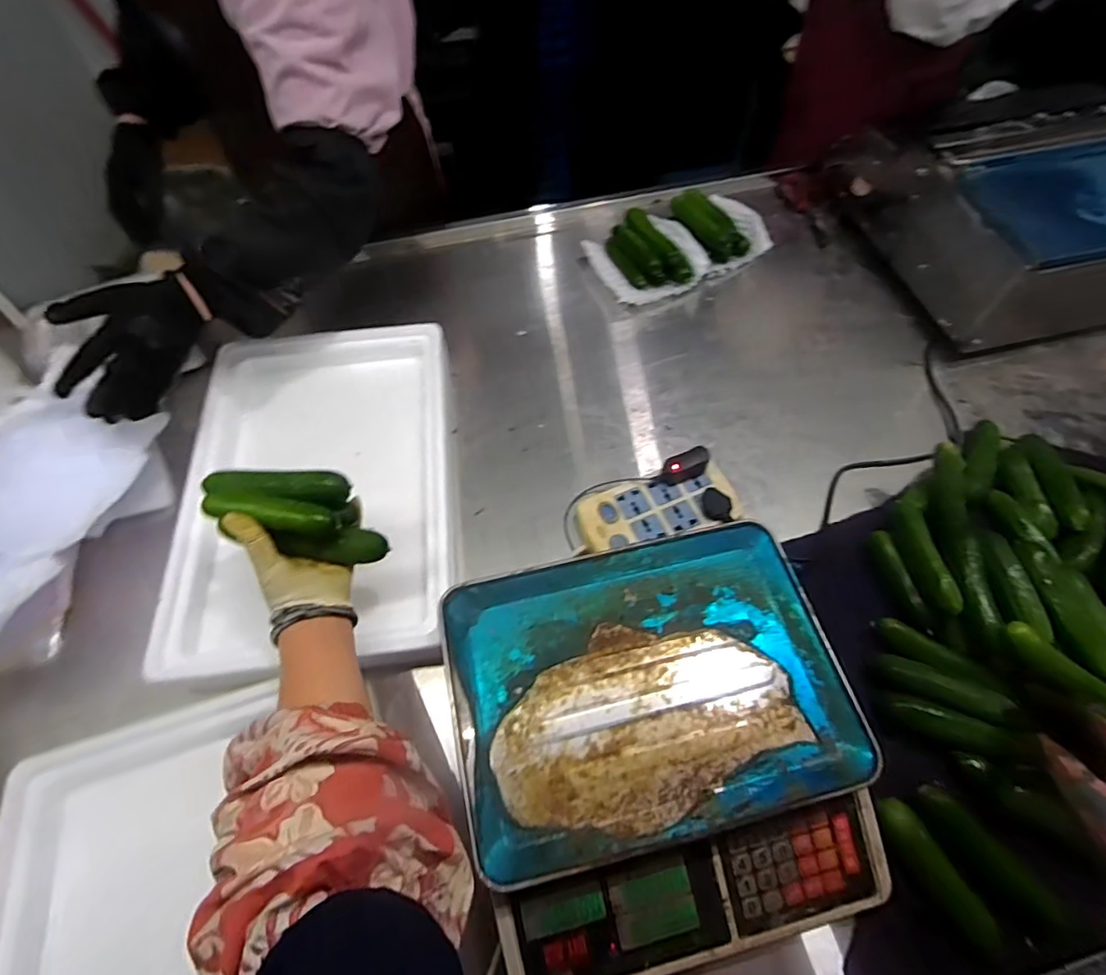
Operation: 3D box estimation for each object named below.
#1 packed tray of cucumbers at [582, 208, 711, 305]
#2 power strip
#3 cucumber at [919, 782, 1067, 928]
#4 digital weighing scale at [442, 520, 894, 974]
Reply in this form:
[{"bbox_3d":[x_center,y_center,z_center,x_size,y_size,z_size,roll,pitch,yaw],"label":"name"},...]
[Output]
[{"bbox_3d":[0.142,-0.363,0.856,0.155,0.063,0.139,-18,62,-10],"label":"packed tray of cucumbers"},{"bbox_3d":[0.123,0.031,0.657,0.199,0.036,0.094,-15,61,-8],"label":"power strip"},{"bbox_3d":[0.375,0.319,0.486,0.028,0.035,0.119,-33,65,-17],"label":"cucumber"},{"bbox_3d":[0.090,0.221,0.491,0.318,0.093,0.323,-13,61,-7],"label":"digital weighing scale"}]

